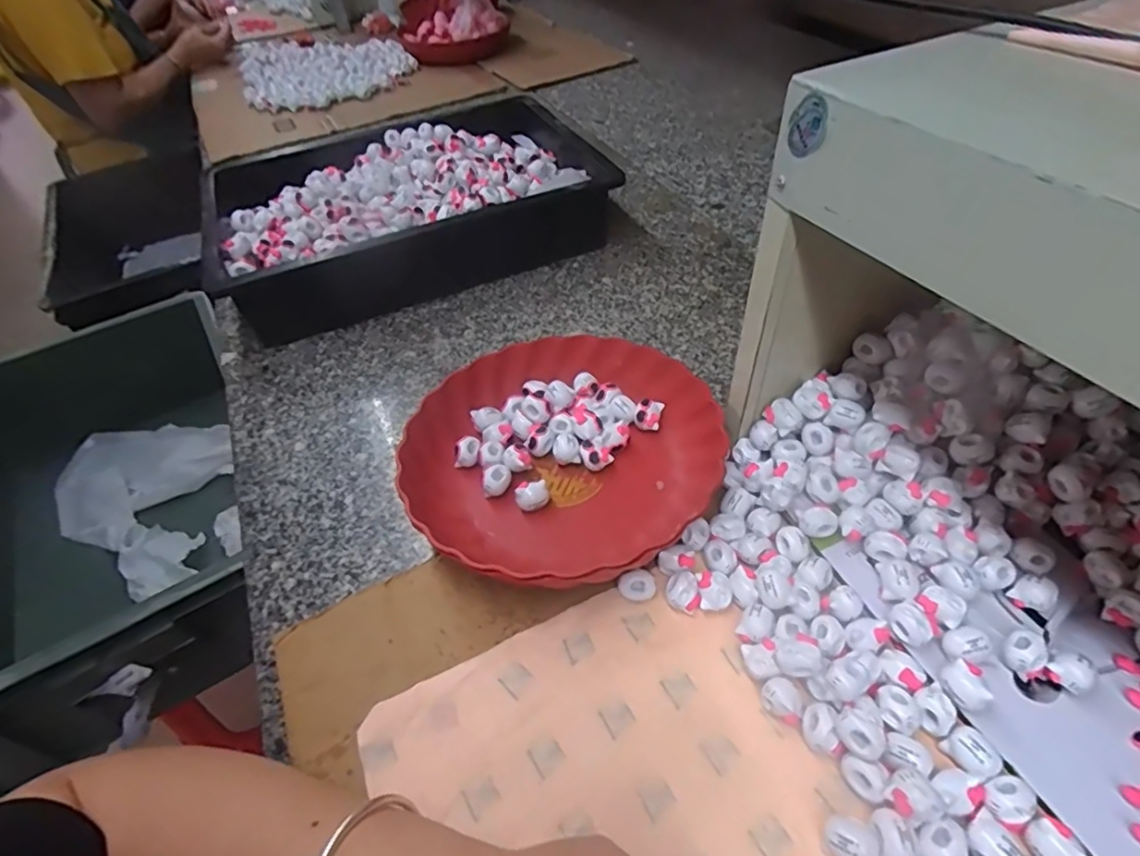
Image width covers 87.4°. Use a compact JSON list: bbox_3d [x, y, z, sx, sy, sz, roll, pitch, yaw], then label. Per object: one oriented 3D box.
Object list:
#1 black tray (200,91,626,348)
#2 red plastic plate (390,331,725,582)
[{"bbox_3d":[-0.196,-0.275,0.743,0.438,0.109,0.298,-20,49,-14],"label":"black tray"},{"bbox_3d":[-0.008,0.018,0.476,0.236,0.059,0.228,-2,47,3],"label":"red plastic plate"}]

